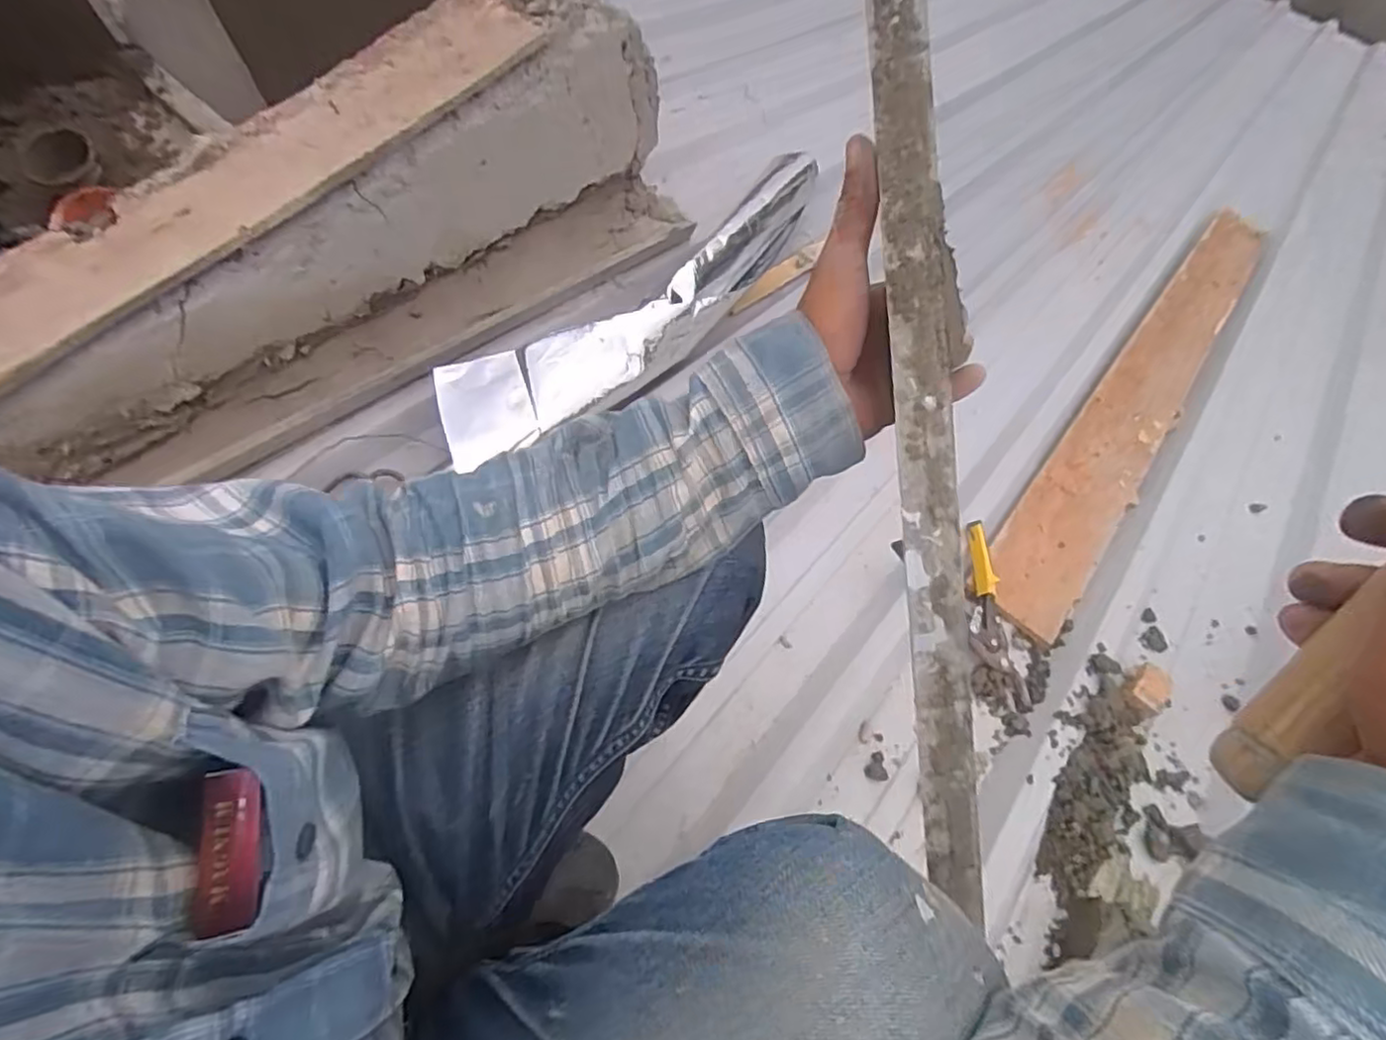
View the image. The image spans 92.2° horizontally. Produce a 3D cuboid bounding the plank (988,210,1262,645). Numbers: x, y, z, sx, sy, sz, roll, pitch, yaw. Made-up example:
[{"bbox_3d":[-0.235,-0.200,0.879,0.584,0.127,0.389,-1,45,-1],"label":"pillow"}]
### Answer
[{"bbox_3d":[0.863,-0.295,1.228,0.132,0.028,1.437,39,58,14],"label":"plank"}]

